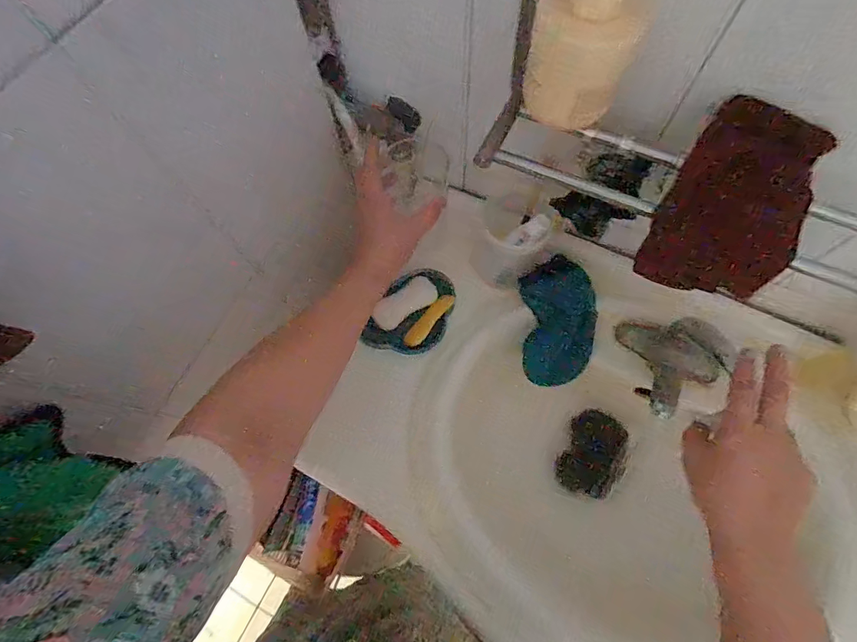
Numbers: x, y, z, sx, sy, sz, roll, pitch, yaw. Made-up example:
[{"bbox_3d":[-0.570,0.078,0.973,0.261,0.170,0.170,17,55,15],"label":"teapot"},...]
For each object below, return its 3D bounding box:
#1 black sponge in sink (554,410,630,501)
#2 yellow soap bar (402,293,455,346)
[{"bbox_3d":[0.222,0.178,0.580,0.074,0.010,0.109,16,81,27],"label":"black sponge in sink"},{"bbox_3d":[0.000,-0.001,0.539,0.025,0.020,0.080,38,76,15],"label":"yellow soap bar"}]

